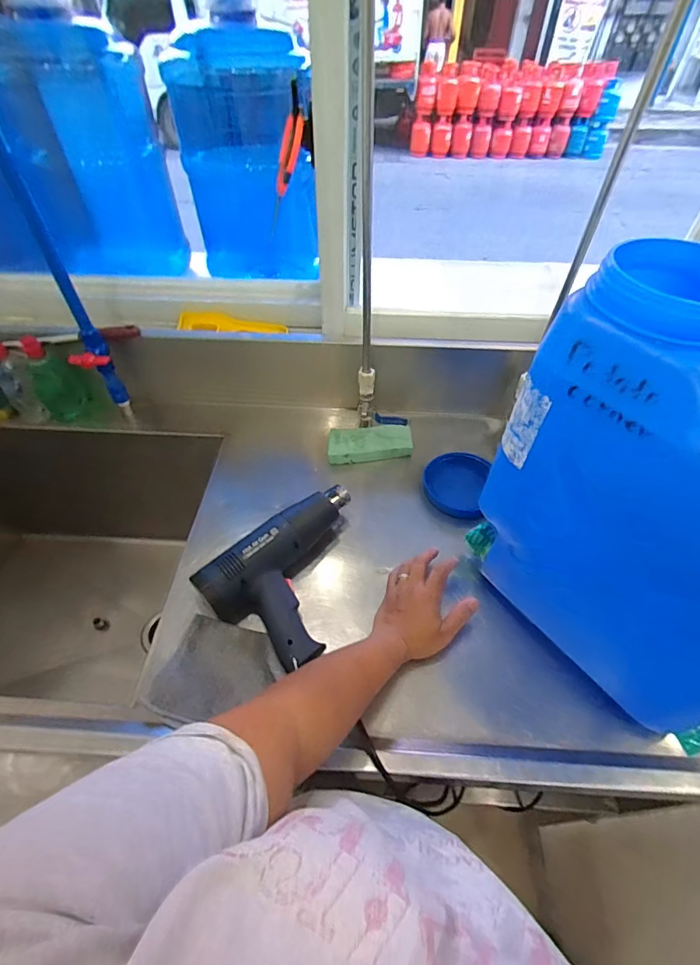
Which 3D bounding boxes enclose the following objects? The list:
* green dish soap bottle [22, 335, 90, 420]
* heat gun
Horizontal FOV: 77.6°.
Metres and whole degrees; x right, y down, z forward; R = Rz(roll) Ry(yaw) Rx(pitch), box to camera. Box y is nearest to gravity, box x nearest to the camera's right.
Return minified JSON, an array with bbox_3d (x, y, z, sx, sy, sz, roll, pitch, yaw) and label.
[{"bbox_3d":[-0.537,-0.191,0.794,0.072,0.170,0.044,-33,58,-24],"label":"green dish soap bottle"},{"bbox_3d":[-0.057,0.123,0.601,0.175,0.080,0.248,37,59,26],"label":"heat gun"}]

